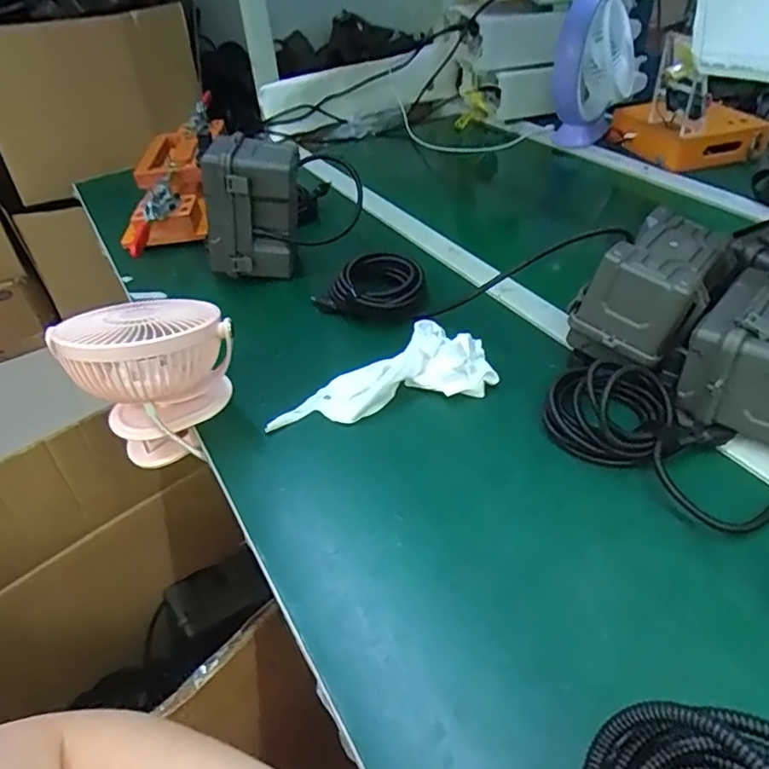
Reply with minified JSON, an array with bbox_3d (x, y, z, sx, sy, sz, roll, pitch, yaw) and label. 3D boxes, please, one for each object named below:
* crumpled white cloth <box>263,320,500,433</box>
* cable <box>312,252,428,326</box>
[{"bbox_3d":[-0.009,-0.017,0.627,0.236,0.050,0.095,-12,41,-6],"label":"crumpled white cloth"},{"bbox_3d":[-0.020,-0.113,0.744,0.144,0.045,0.080,-2,41,5],"label":"cable"}]

